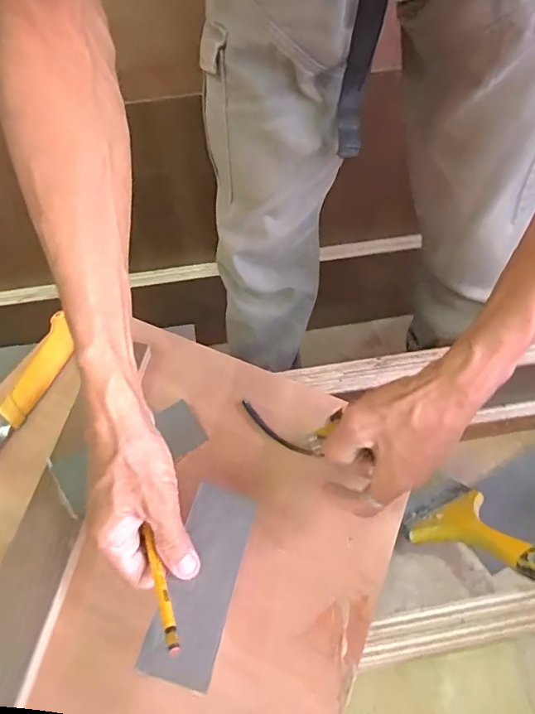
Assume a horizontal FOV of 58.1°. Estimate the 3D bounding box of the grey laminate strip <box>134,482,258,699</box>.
[{"bbox_3d":[-0.046,0.155,0.342,0.047,0.009,0.129,17,50,1],"label":"grey laminate strip"}]

